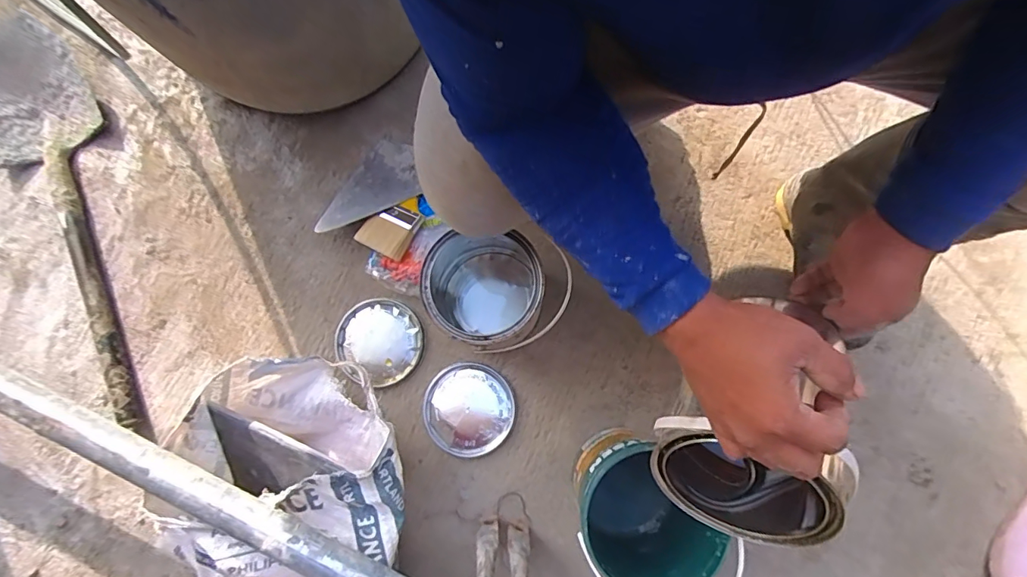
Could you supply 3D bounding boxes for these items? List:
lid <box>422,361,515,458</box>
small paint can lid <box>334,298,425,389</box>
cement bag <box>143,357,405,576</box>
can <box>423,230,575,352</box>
[{"bbox_3d":[-0.076,0.200,0.773,0.147,0.005,0.144,0,79,-1],"label":"lid"},{"bbox_3d":[-0.230,0.090,0.793,0.149,0.010,0.141,0,79,-1],"label":"small paint can lid"},{"bbox_3d":[-0.319,0.282,0.668,0.333,0.174,0.349,7,79,1],"label":"cement bag"},{"bbox_3d":[-0.037,0.006,0.695,0.167,0.199,0.143,-32,81,-7],"label":"can"}]

